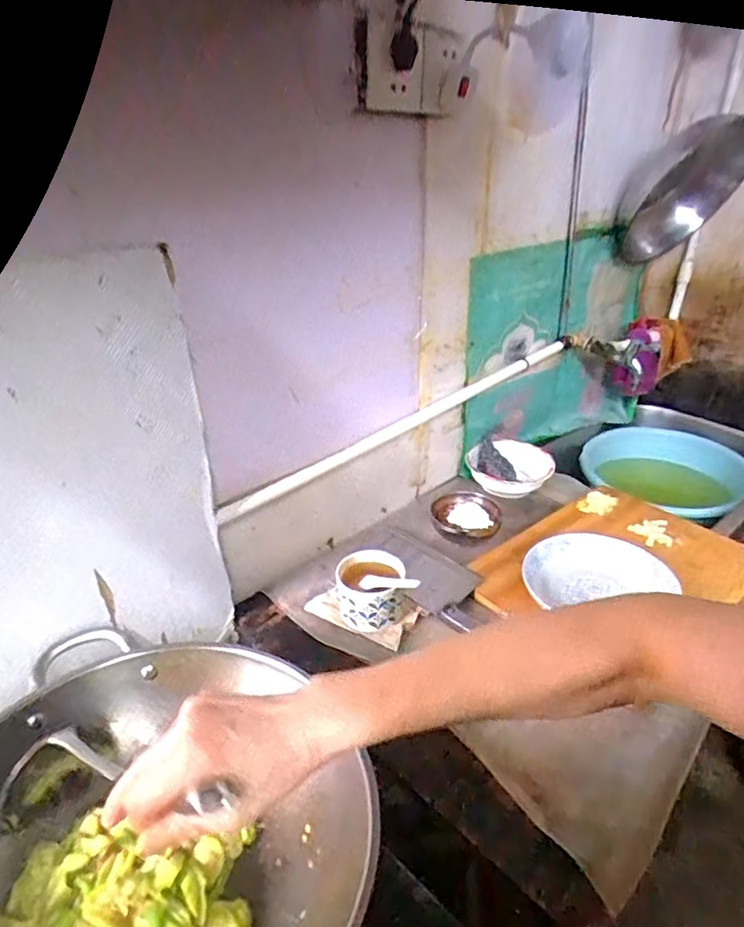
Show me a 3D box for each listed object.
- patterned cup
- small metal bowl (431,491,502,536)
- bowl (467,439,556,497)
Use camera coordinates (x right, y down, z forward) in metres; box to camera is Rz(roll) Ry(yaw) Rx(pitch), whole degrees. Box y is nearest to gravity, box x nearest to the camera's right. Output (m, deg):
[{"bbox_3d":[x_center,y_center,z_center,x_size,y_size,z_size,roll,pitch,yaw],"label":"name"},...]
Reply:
[{"bbox_3d":[0.002,0.165,0.764,0.098,0.065,0.087,-3,29,-6],"label":"patterned cup"},{"bbox_3d":[0.149,0.091,0.927,0.109,0.041,0.103,3,29,5],"label":"small metal bowl"},{"bbox_3d":[0.254,0.011,1.071,0.149,0.073,0.149,0,28,0],"label":"bowl"}]

